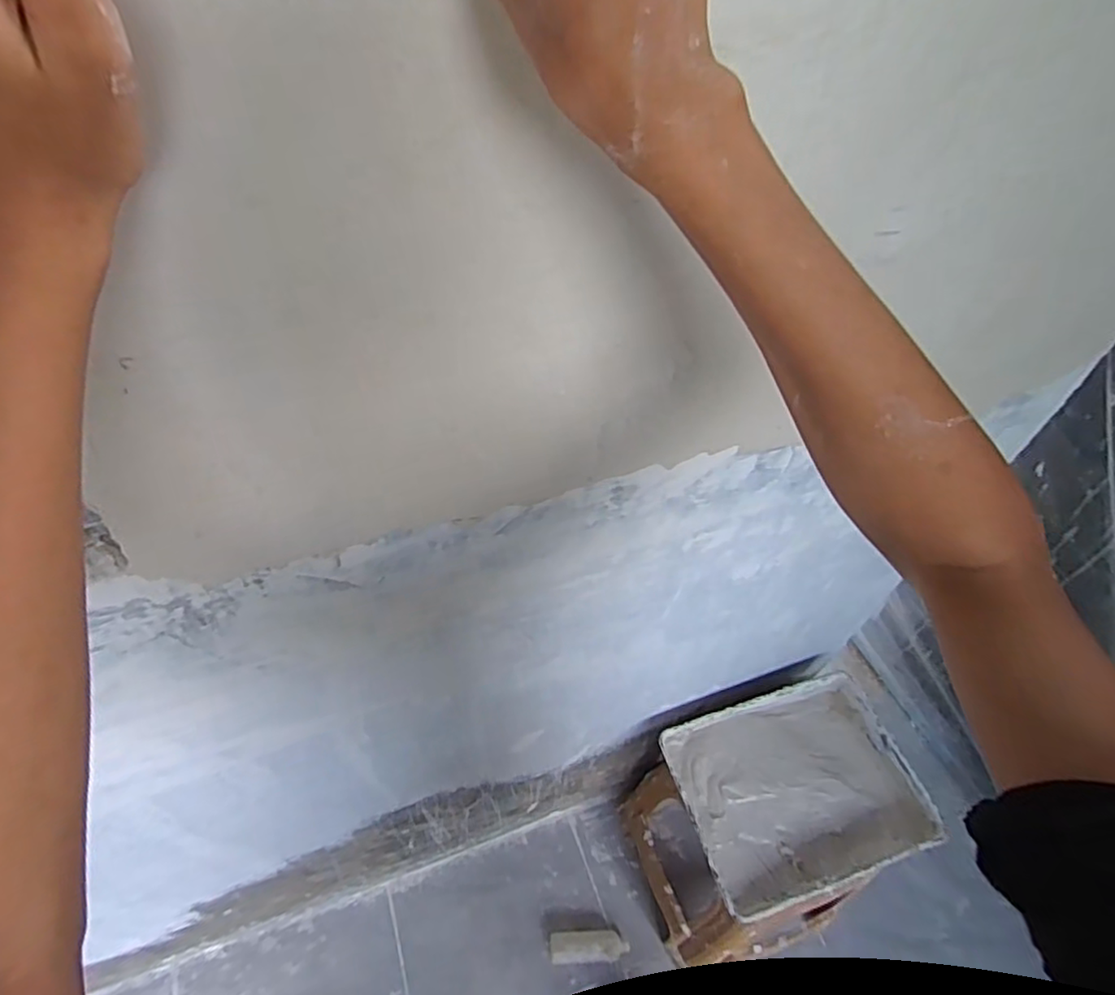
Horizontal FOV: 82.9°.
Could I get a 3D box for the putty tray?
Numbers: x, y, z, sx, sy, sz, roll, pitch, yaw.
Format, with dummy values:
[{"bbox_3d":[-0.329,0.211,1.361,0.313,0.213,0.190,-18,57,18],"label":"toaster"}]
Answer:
[{"bbox_3d":[0.375,0.458,1.008,0.353,0.038,0.282,-12,53,-13],"label":"putty tray"}]

